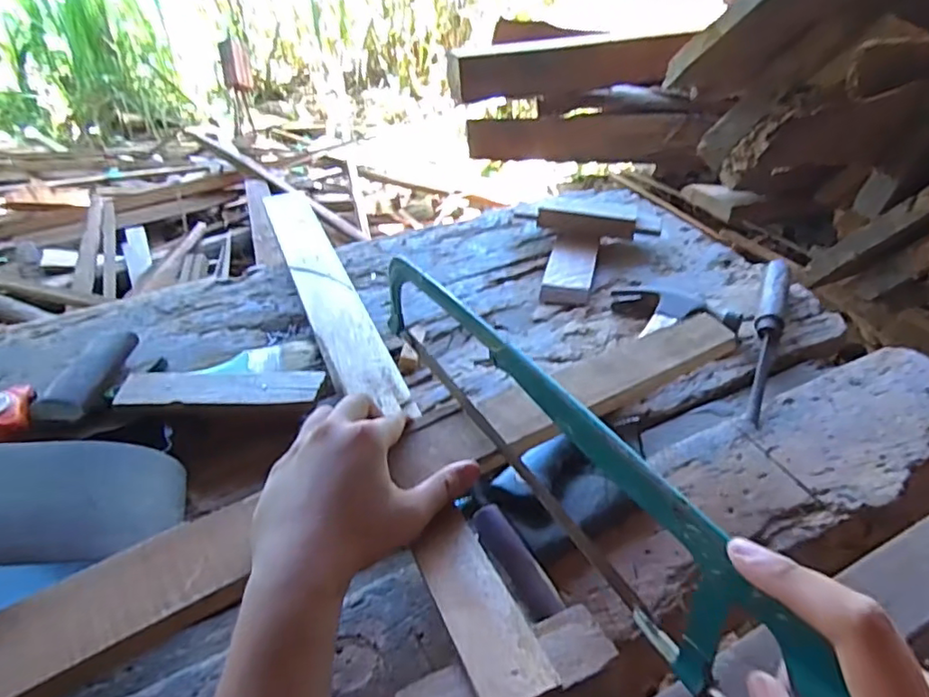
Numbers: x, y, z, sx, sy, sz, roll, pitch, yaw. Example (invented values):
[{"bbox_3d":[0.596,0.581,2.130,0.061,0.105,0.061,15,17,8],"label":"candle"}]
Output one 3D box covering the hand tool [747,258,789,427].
[{"bbox_3d":[0.311,-0.018,0.600,0.024,0.033,0.254,17,43,20],"label":"hand tool"}]

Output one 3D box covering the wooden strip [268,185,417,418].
[{"bbox_3d":[-0.157,-0.070,0.657,0.061,0.017,0.444,-17,44,-18],"label":"wooden strip"}]

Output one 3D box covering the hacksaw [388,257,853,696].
[{"bbox_3d":[0.040,0.057,0.359,0.015,0.107,0.408,-21,39,-22],"label":"hacksaw"}]

